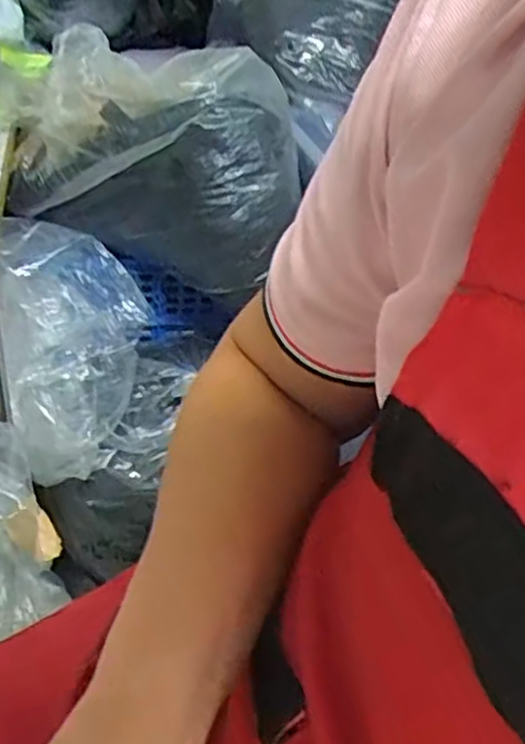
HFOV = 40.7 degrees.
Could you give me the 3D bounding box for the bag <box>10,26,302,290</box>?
[{"bbox_3d":[-0.140,-0.299,0.996,0.364,0.259,0.224,12,34,6],"label":"bag"}]

